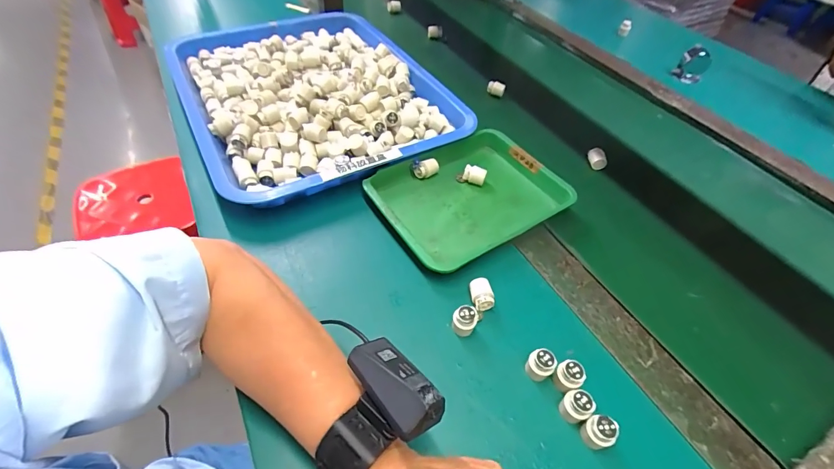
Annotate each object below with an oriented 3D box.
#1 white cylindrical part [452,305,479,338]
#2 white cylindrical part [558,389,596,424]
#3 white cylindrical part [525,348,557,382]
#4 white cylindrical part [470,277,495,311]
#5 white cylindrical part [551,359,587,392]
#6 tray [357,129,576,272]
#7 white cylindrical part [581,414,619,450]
[{"bbox_3d":[0.043,0.079,0.343,0.021,0.027,0.017,17,50,8],"label":"white cylindrical part"},{"bbox_3d":[0.127,0.138,0.302,0.018,0.026,0.021,-27,58,-26],"label":"white cylindrical part"},{"bbox_3d":[0.105,0.111,0.321,0.021,0.026,0.018,38,56,24],"label":"white cylindrical part"},{"bbox_3d":[0.063,0.057,0.365,0.019,0.016,0.029,-5,50,-10],"label":"white cylindrical part"},{"bbox_3d":[0.127,0.120,0.316,0.019,0.026,0.021,-20,55,-21],"label":"white cylindrical part"},{"bbox_3d":[0.061,-0.047,0.453,0.217,0.032,0.163,-25,56,-24],"label":"tray"},{"bbox_3d":[0.140,0.153,0.290,0.019,0.026,0.021,-34,61,-29],"label":"white cylindrical part"}]

